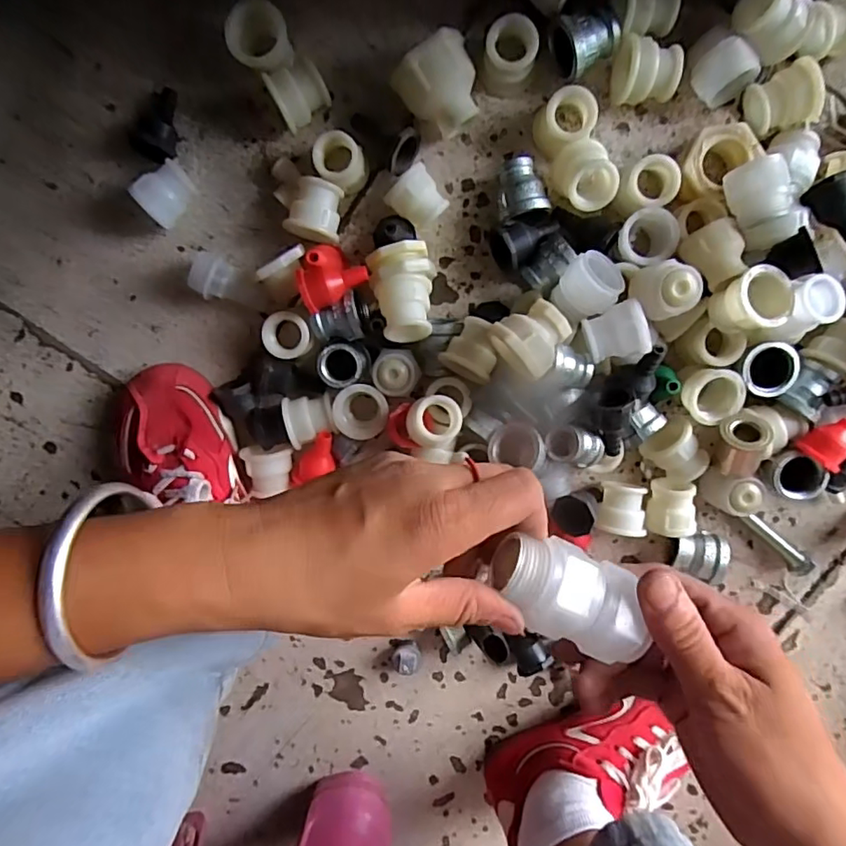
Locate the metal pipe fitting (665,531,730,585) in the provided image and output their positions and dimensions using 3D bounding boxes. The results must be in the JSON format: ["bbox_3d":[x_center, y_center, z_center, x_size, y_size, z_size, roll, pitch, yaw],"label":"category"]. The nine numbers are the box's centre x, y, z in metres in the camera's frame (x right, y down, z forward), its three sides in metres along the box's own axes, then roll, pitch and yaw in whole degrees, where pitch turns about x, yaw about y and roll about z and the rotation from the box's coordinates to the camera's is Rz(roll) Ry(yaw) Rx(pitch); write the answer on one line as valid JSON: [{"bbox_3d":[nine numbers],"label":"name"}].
[{"bbox_3d":[0.225,0.105,0.463,0.039,0.038,0.033,15,100,-1],"label":"metal pipe fitting"}]

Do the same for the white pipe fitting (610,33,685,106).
[{"bbox_3d":[0.161,-0.253,0.404,0.042,0.042,0.041,-6,99,3],"label":"white pipe fitting"}]

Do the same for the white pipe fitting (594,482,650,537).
[{"bbox_3d":[0.161,0.068,0.459,0.036,0.031,0.039,2,100,1],"label":"white pipe fitting"}]

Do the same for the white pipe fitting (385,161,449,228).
[{"bbox_3d":[-0.004,-0.167,0.426,0.038,0.039,0.037,-40,96,7],"label":"white pipe fitting"}]

